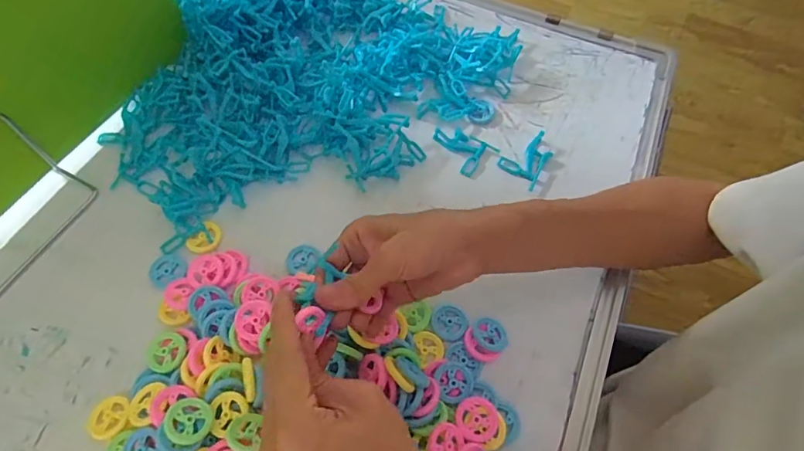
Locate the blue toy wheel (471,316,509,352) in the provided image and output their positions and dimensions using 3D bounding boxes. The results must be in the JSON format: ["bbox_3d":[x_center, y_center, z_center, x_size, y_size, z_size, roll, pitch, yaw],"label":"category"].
[{"bbox_3d":[0.070,0.085,0.371,0.030,0.005,0.025,31,66,15],"label":"blue toy wheel"}]

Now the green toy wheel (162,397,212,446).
[{"bbox_3d":[-0.143,0.131,0.315,0.029,0.004,0.031,18,40,-16],"label":"green toy wheel"}]

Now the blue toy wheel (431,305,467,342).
[{"bbox_3d":[0.038,0.079,0.379,0.028,0.005,0.027,0,62,0],"label":"blue toy wheel"}]

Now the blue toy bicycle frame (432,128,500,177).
[{"bbox_3d":[0.059,-0.078,0.457,0.056,0.009,0.042,40,69,18],"label":"blue toy bicycle frame"}]

